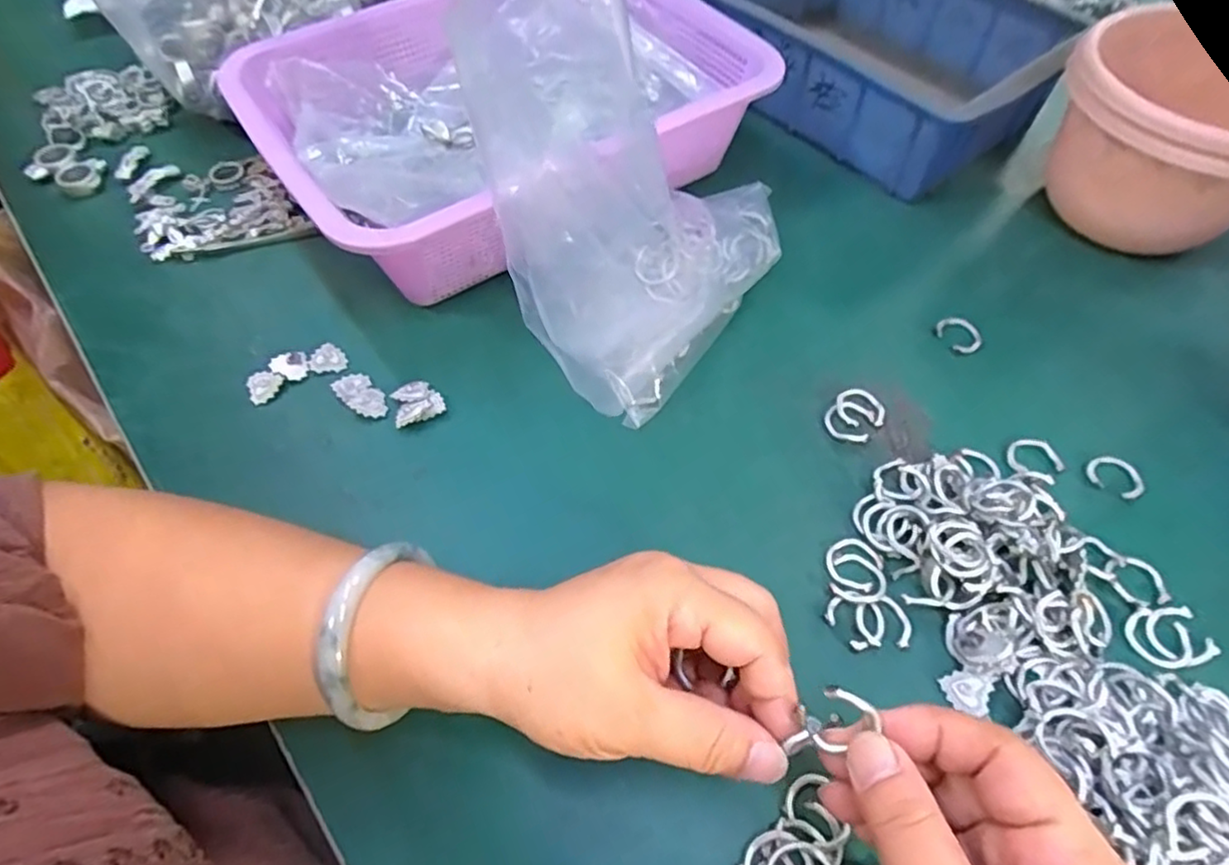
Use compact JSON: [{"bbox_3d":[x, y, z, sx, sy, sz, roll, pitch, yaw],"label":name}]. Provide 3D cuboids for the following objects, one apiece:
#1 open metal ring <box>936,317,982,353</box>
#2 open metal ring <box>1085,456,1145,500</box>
[{"bbox_3d":[0.207,-0.059,0.390,0.023,0.005,0.025,0,57,0],"label":"open metal ring"},{"bbox_3d":[0.258,0.023,0.336,0.025,0.004,0.025,0,57,0],"label":"open metal ring"}]

